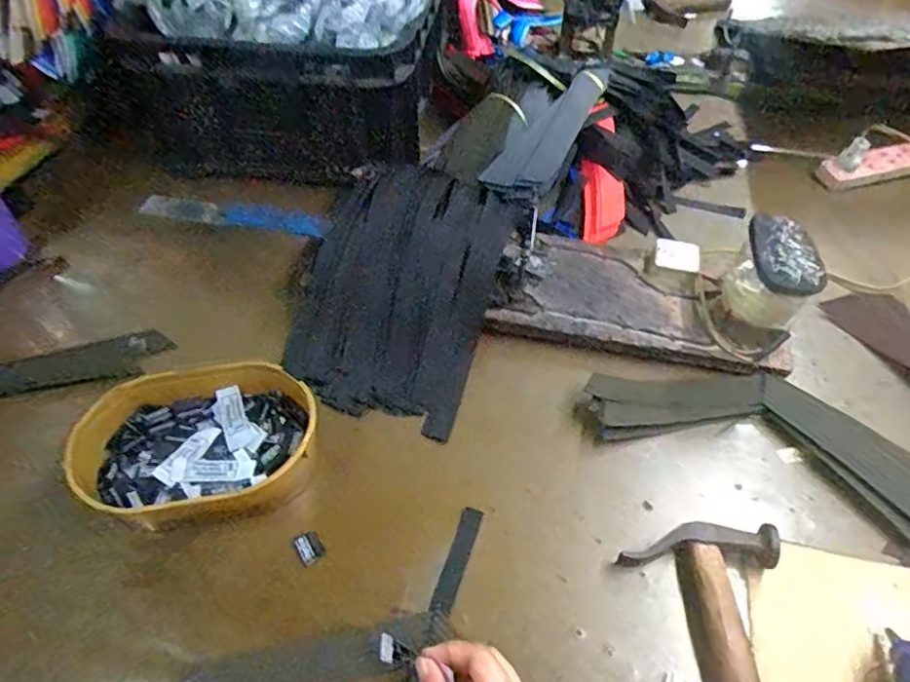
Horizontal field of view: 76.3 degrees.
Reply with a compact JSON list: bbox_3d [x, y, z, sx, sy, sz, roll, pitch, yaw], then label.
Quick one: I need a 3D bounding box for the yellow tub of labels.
[{"bbox_3d":[-0.215,0.086,0.492,0.187,0.049,0.147,-20,54,-15],"label":"yellow tub of labels"}]

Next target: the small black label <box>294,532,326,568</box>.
[{"bbox_3d":[-0.119,0.169,0.472,0.019,0.004,0.023,-28,76,-23],"label":"small black label"}]

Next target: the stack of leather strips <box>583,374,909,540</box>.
[{"bbox_3d":[0.279,0.082,0.520,0.309,0.028,0.112,20,54,15],"label":"stack of leather strips"}]

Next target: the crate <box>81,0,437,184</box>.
[{"bbox_3d":[-0.207,-0.395,0.713,0.390,0.266,0.283,1,49,-1],"label":"crate"}]

